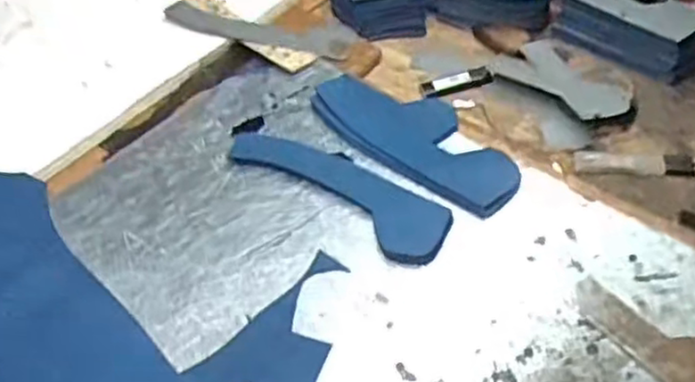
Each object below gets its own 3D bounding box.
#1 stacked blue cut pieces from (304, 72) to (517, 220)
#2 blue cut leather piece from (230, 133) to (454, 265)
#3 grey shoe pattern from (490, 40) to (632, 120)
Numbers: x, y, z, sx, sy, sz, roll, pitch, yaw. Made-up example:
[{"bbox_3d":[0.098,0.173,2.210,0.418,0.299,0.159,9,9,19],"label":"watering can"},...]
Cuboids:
[{"bbox_3d":[0.069,-0.055,0.710,0.090,0.016,0.232,-38,59,-25],"label":"stacked blue cut pieces"},{"bbox_3d":[-0.014,-0.005,0.669,0.239,0.015,0.067,29,58,23],"label":"blue cut leather piece"},{"bbox_3d":[0.231,-0.120,0.761,0.062,0.013,0.149,-40,51,-12],"label":"grey shoe pattern"}]

